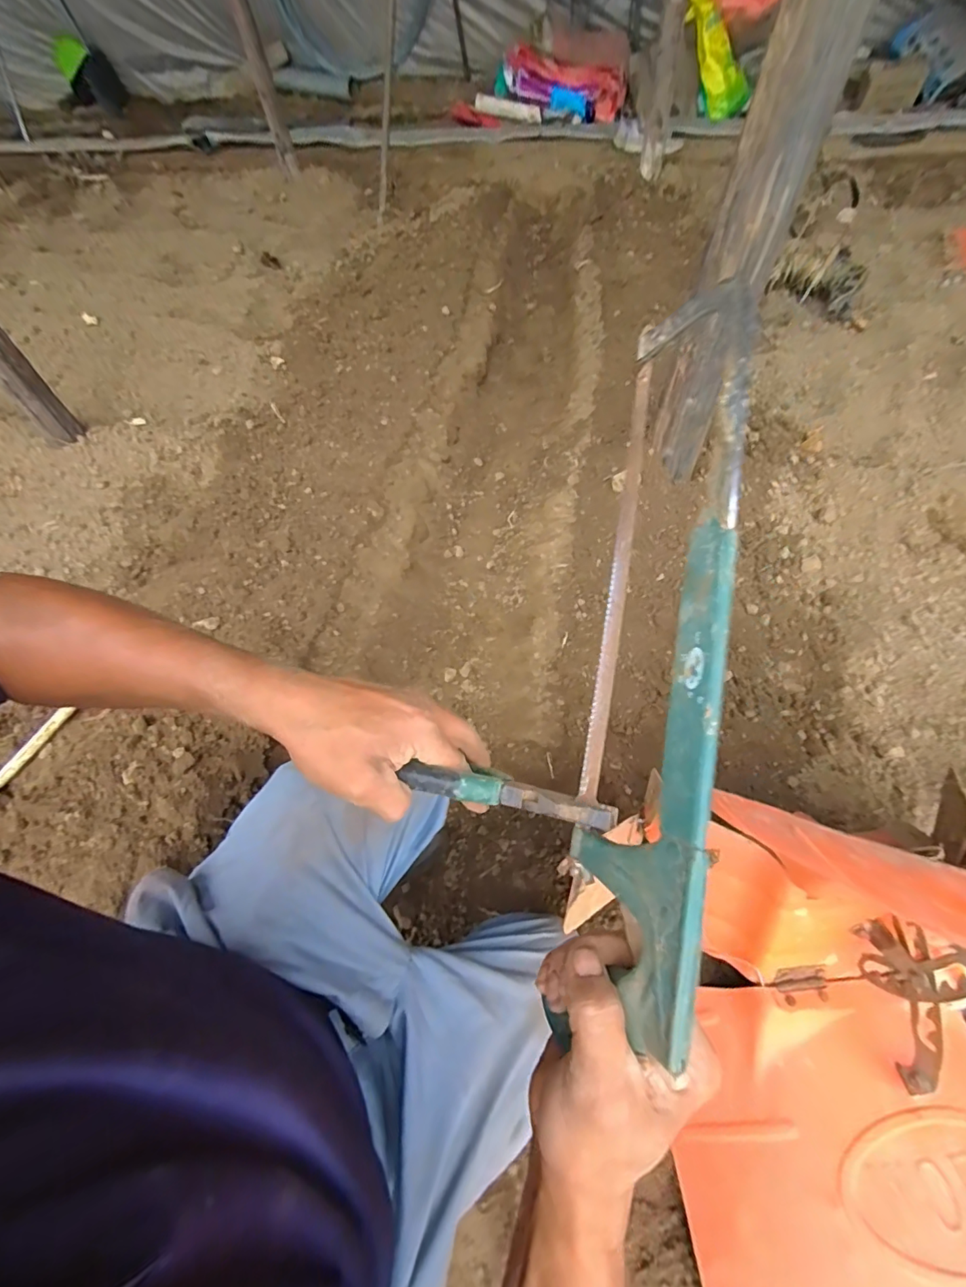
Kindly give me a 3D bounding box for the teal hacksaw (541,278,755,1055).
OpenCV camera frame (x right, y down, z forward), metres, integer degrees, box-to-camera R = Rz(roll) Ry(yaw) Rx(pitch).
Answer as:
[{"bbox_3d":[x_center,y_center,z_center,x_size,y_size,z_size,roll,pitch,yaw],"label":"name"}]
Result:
[{"bbox_3d":[0.098,-0.011,0.285,0.016,0.111,0.406,12,82,-14],"label":"teal hacksaw"}]

